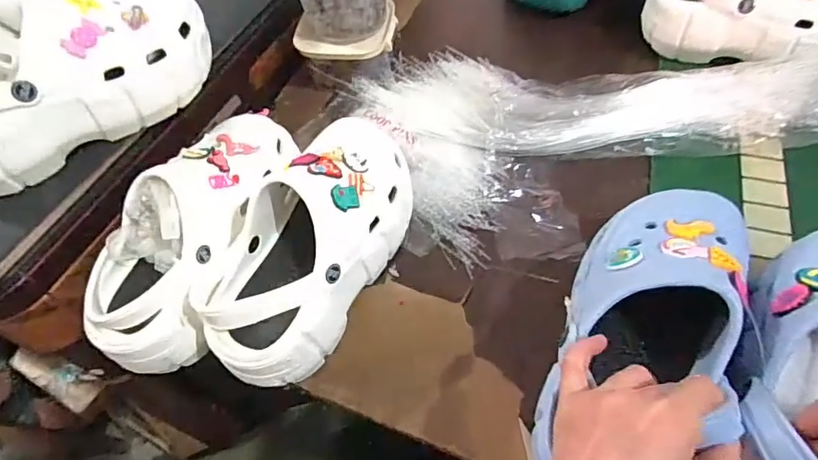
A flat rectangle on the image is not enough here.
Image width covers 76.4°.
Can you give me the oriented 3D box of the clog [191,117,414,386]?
[{"bbox_3d":[-0.080,0.004,0.444,0.106,0.095,0.242,25,61,20],"label":"clog"}]

